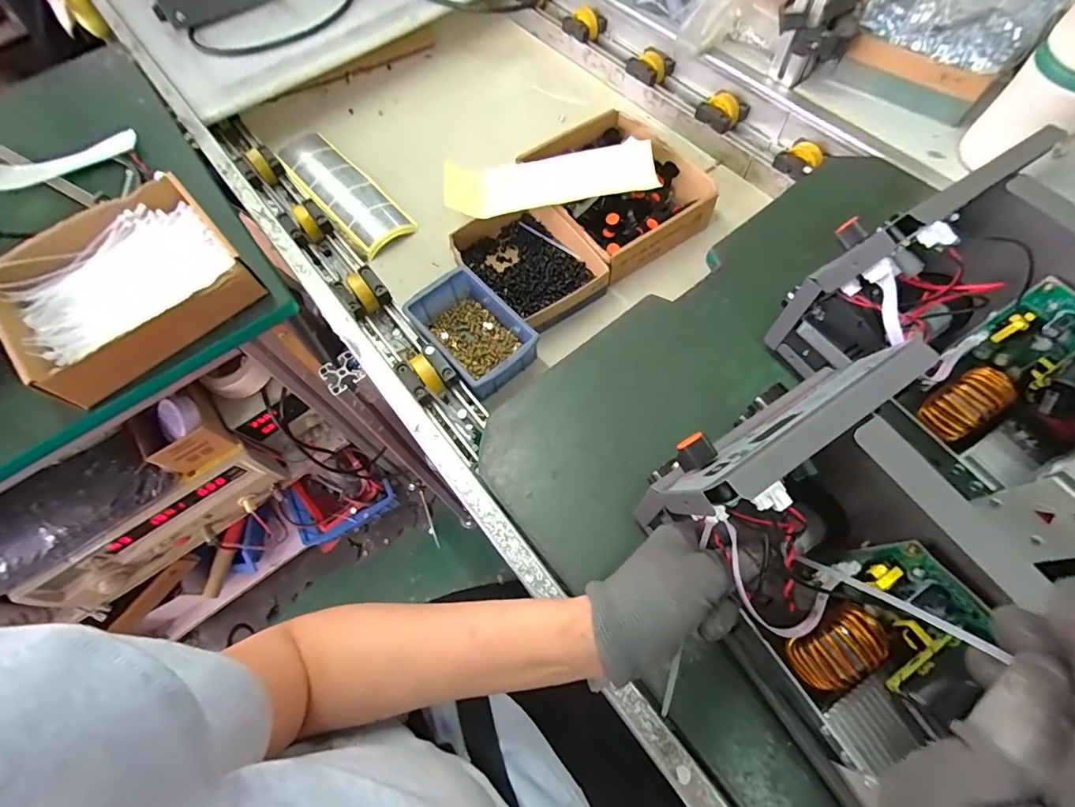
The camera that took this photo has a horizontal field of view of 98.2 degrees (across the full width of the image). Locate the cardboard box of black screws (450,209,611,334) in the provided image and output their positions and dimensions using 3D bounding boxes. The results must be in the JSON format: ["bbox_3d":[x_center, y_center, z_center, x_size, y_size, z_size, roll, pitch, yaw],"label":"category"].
[{"bbox_3d":[-0.009,-0.178,0.580,0.139,0.041,0.175,-34,68,-11],"label":"cardboard box of black screws"}]

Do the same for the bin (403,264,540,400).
[{"bbox_3d":[-0.073,-0.085,0.541,0.099,0.058,0.146,-39,70,-14],"label":"bin"}]

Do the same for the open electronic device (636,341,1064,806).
[{"bbox_3d":[0.208,0.123,0.265,0.144,0.168,0.280,-33,68,-11],"label":"open electronic device"}]

